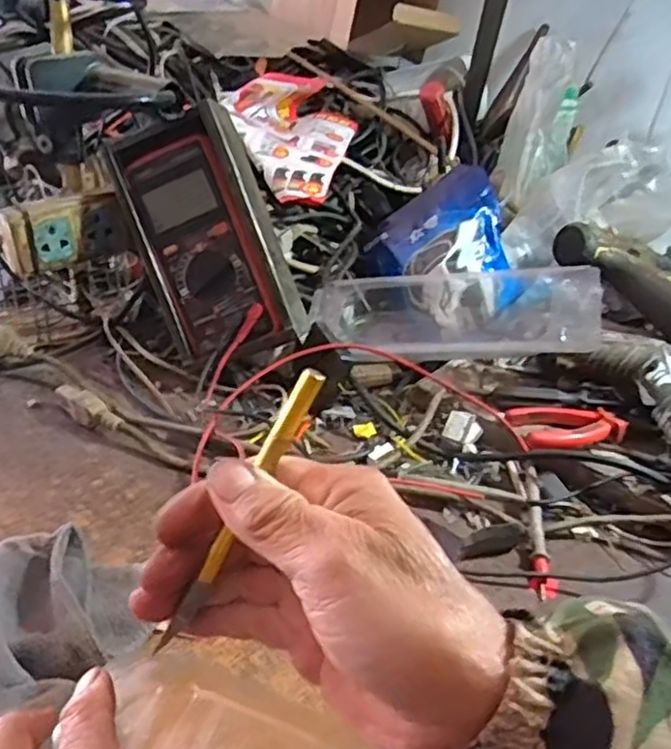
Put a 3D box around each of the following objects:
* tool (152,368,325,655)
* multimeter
[{"bbox_3d":[-0.039,0.056,0.274,0.010,0.136,0.005,17,21,-34],"label":"tool"},{"bbox_3d":[-0.110,-0.118,0.606,0.111,0.196,0.038,-17,6,15],"label":"multimeter"}]

